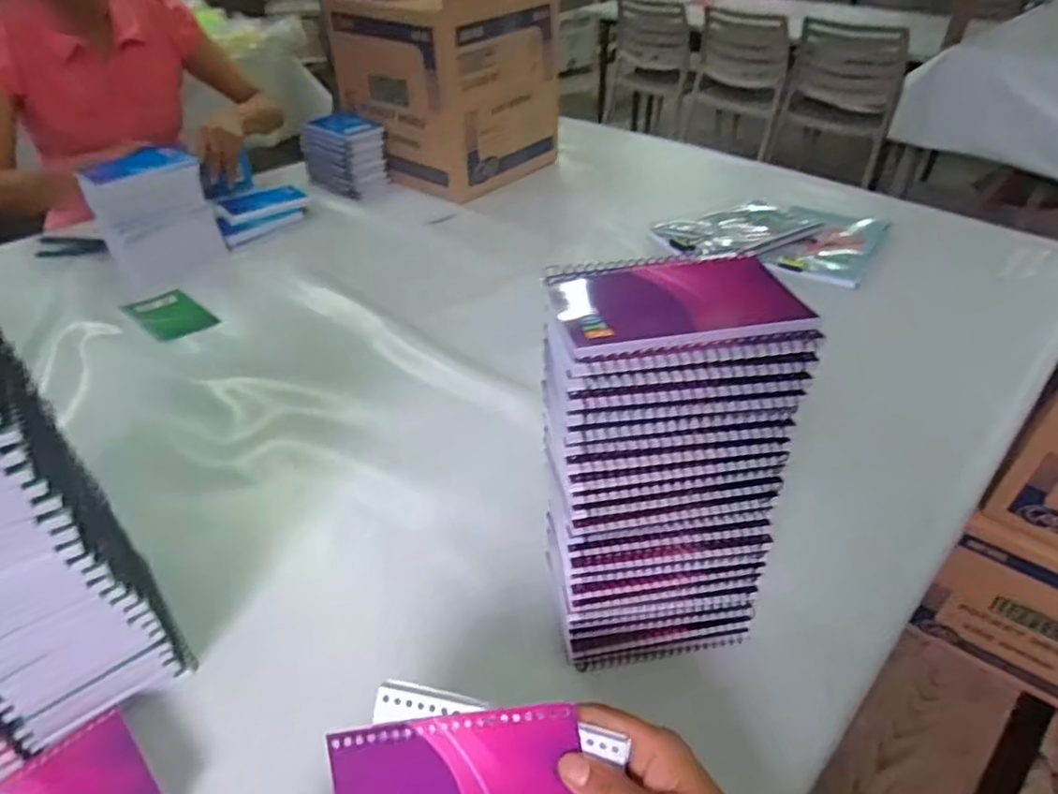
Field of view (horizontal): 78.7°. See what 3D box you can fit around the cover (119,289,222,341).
[{"bbox_3d":[-0.466,-0.107,0.840,0.120,0.011,0.077,28,47,31],"label":"cover"}]

